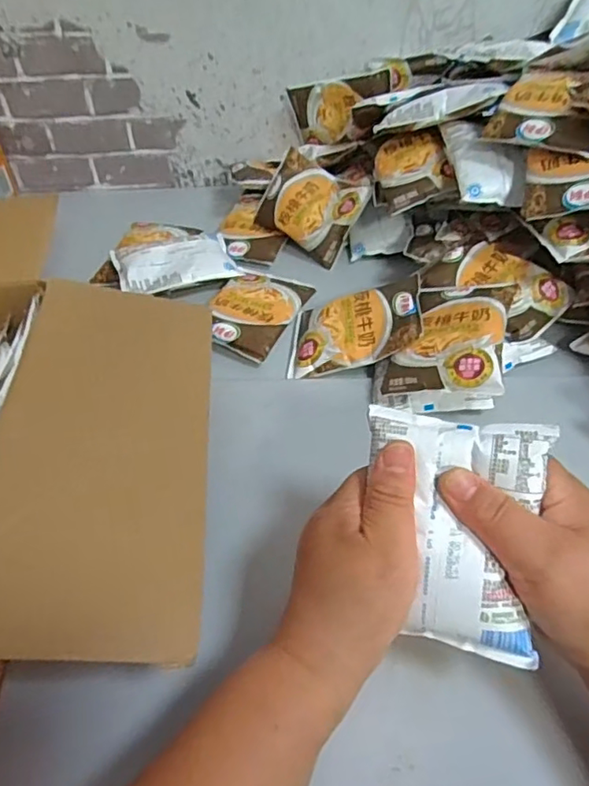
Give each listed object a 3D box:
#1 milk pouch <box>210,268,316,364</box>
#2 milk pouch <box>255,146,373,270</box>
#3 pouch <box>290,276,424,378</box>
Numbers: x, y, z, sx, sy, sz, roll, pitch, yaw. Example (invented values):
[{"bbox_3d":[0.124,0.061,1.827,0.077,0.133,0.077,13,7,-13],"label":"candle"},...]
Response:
[{"bbox_3d":[-0.044,-0.087,0.586,0.086,0.016,0.123,17,49,19],"label":"milk pouch"},{"bbox_3d":[0.020,-0.217,0.667,0.117,0.022,0.095,35,94,21],"label":"milk pouch"},{"bbox_3d":[0.057,-0.064,0.551,0.129,0.023,0.091,-12,57,20],"label":"pouch"}]

